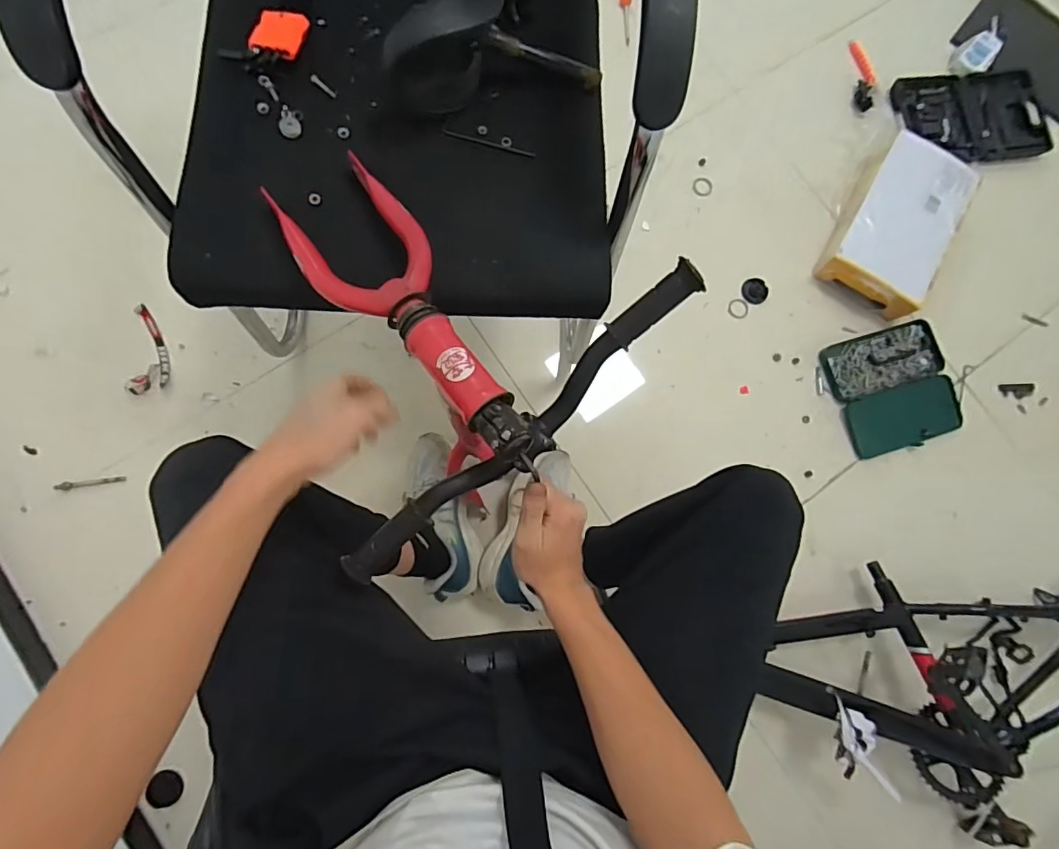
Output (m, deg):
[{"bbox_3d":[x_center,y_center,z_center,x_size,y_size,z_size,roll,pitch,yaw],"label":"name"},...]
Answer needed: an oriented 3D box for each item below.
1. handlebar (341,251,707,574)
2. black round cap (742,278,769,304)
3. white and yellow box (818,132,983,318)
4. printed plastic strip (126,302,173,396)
[{"bbox_3d":[-0.009,0.011,0.462,0.403,0.071,0.044,-41,89,6],"label":"handlebar"},{"bbox_3d":[0.478,-0.282,1.103,0.053,0.011,0.055,1,83,-5],"label":"black round cap"},{"bbox_3d":[0.770,-0.415,1.090,0.200,0.112,0.365,29,82,-2],"label":"white and yellow box"},{"bbox_3d":[-0.704,-0.139,0.966,0.067,0.019,0.165,-2,84,-6],"label":"printed plastic strip"}]

